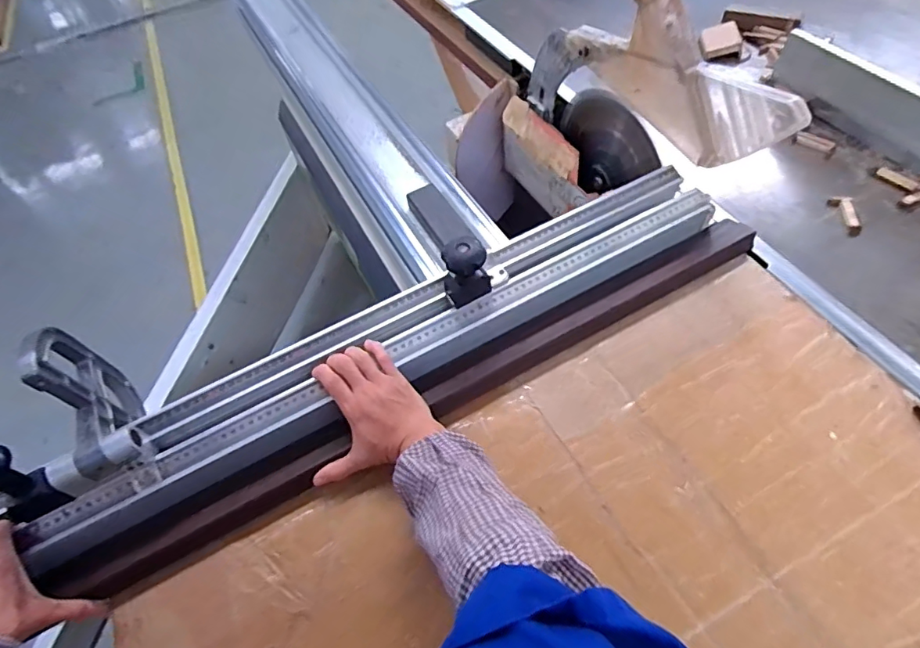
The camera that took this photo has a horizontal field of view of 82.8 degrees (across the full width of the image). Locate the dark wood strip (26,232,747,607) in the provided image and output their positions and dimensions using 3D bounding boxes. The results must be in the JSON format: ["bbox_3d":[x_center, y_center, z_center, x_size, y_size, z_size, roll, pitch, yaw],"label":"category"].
[{"bbox_3d":[-0.014,0.086,0.608,0.870,0.034,0.067,-27,58,-11],"label":"dark wood strip"}]

